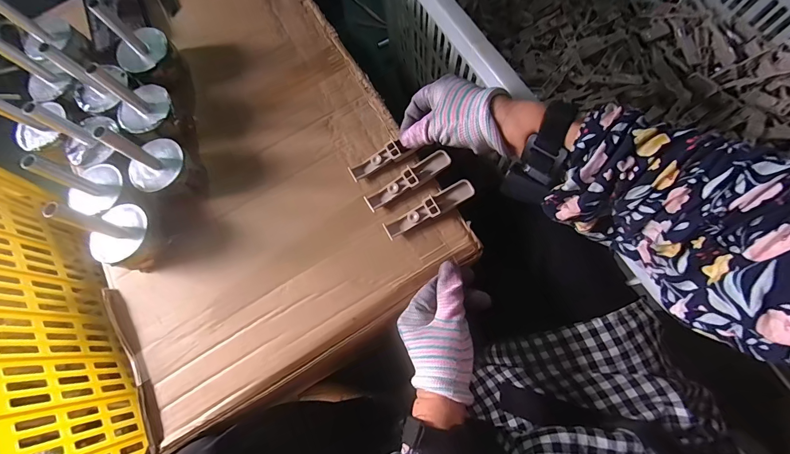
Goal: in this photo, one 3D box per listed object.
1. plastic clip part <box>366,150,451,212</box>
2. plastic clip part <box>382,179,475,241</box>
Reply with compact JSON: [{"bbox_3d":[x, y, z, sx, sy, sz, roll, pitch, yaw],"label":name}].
[{"bbox_3d":[0.015,-0.049,0.370,0.099,0.015,0.023,-33,75,-7],"label":"plastic clip part"},{"bbox_3d":[0.035,-0.019,0.360,0.098,0.018,0.022,-29,75,-6],"label":"plastic clip part"}]

